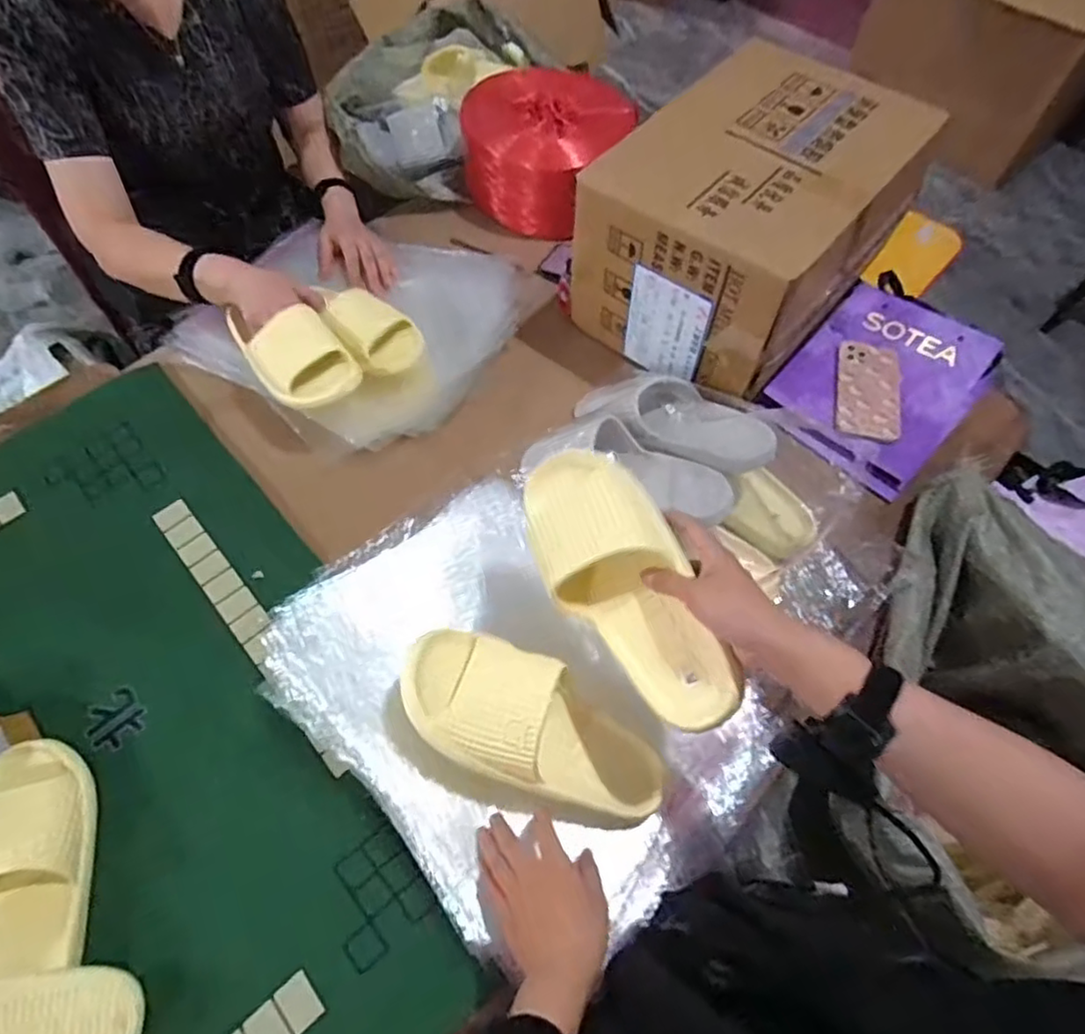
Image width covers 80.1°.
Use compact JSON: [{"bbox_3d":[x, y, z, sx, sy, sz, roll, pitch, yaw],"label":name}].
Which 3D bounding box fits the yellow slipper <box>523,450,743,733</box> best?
[{"bbox_3d":[0.068,0.050,0.535,0.258,0.080,0.125,46,110,26],"label":"yellow slipper"}]

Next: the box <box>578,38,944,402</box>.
[{"bbox_3d":[0.269,-0.380,0.852,0.284,0.248,0.372,38,66,18],"label":"box"}]

